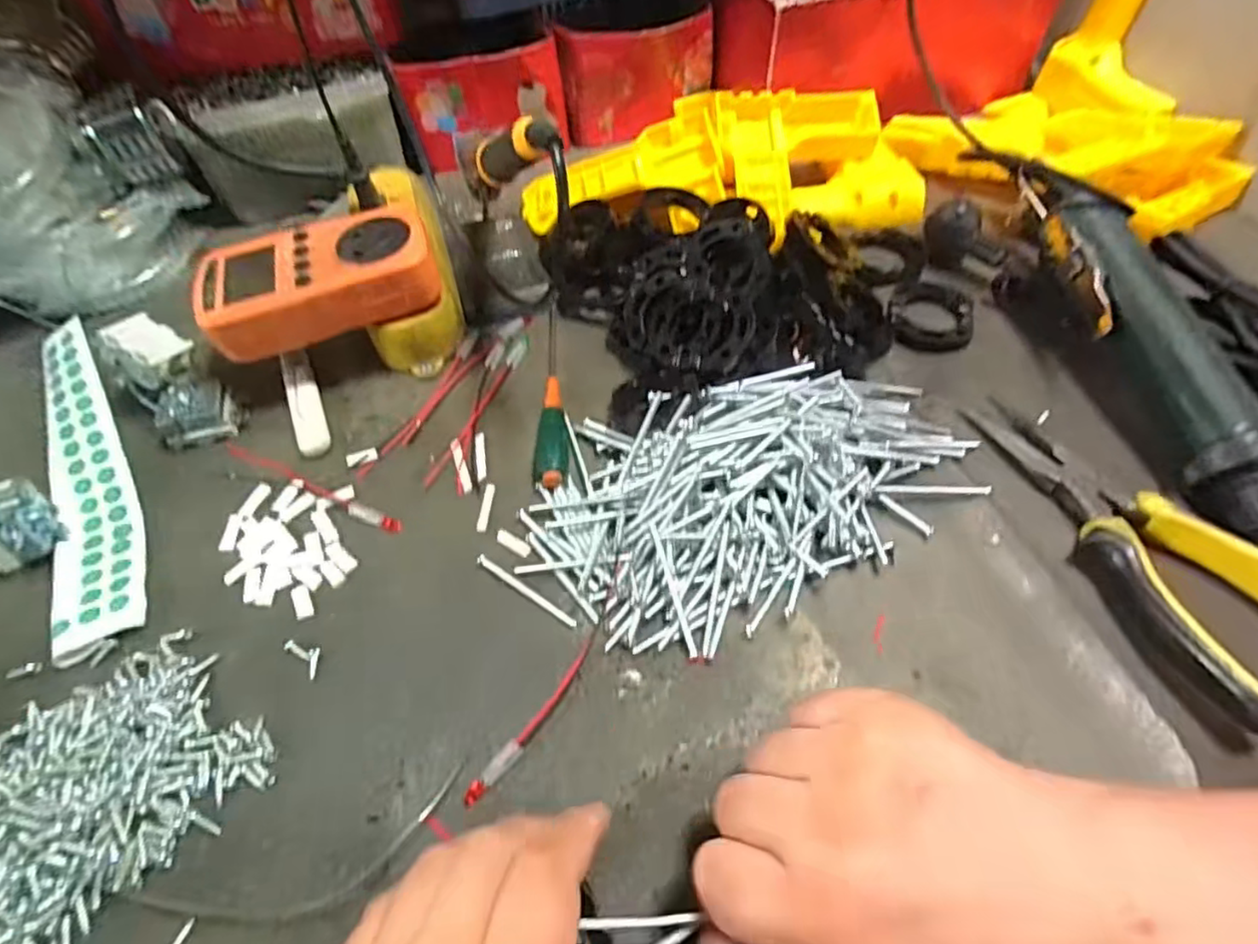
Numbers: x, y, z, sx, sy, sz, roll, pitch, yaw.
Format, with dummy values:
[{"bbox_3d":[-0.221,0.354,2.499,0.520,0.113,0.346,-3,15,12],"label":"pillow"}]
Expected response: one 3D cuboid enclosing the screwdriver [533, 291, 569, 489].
[{"bbox_3d":[-0.046,-0.059,0.387,0.019,0.017,0.159,-4,56,0],"label":"screwdriver"}]

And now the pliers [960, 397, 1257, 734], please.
[{"bbox_3d":[0.241,0.024,0.310,0.071,0.023,0.180,-21,58,-12],"label":"pliers"}]

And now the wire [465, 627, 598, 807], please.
[{"bbox_3d":[-0.038,0.102,0.275,0.008,0.004,0.085,32,62,21],"label":"wire"}]

